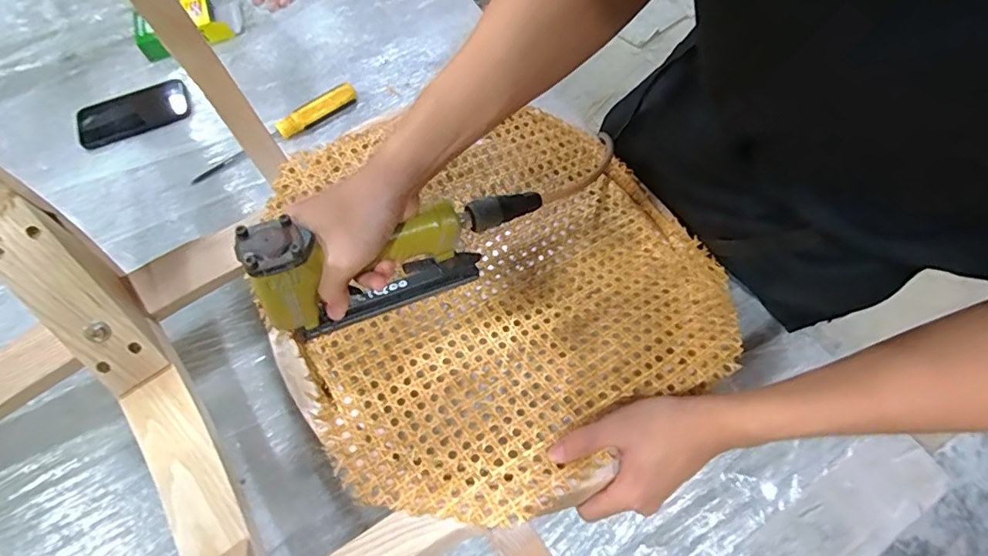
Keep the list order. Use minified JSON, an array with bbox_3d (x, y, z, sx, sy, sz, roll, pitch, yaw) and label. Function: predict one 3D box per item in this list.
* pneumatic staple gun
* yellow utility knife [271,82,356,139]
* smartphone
[{"bbox_3d":[-0.075,-0.031,0.457,0.236,0.152,0.050,-26,68,-8],"label":"pneumatic staple gun"},{"bbox_3d":[-0.242,-0.224,0.718,0.120,0.027,0.024,-36,67,-13],"label":"yellow utility knife"},{"bbox_3d":[-0.505,-0.234,0.741,0.146,0.011,0.088,-27,65,-9],"label":"smartphone"}]

